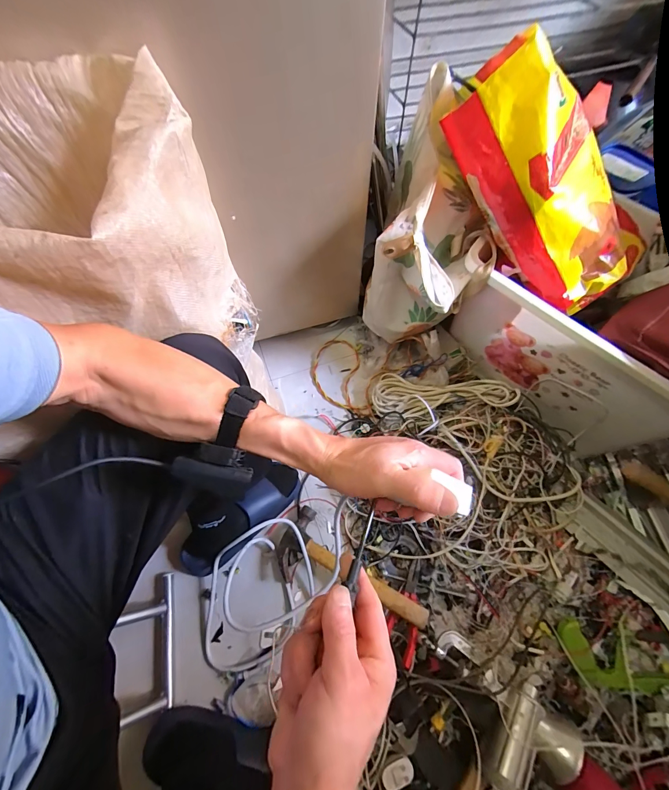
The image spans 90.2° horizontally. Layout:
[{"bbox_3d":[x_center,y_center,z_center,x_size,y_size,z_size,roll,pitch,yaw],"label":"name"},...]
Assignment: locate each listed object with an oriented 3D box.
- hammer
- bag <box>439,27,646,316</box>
[{"bbox_3d":[0.027,0.347,0.644,0.306,0.048,0.137,20,65,24],"label":"hammer"},{"bbox_3d":[0.358,-0.343,0.561,0.435,0.160,0.176,39,64,-24],"label":"bag"}]

